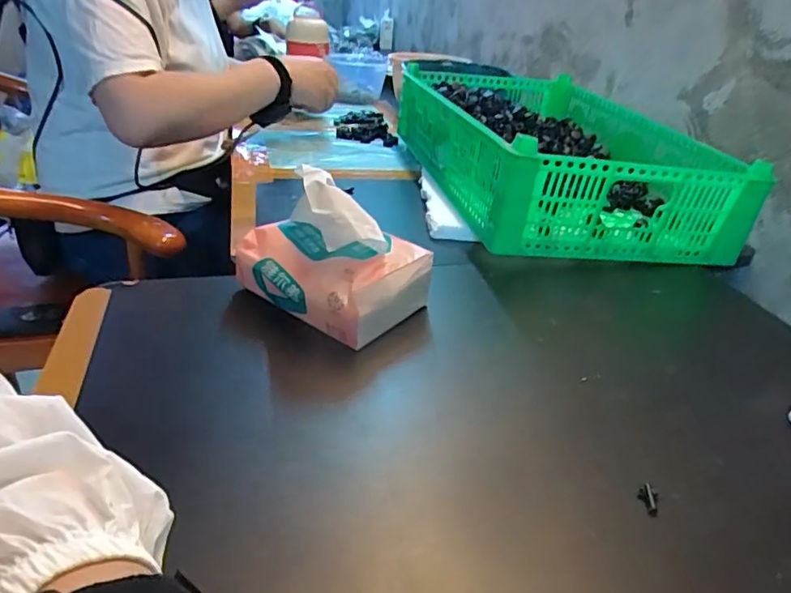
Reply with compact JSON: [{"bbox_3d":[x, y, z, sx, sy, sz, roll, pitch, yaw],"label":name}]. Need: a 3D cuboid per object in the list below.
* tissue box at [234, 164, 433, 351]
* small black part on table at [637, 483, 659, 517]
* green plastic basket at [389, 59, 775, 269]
[{"bbox_3d":[-0.053,-0.037,0.443,0.140,0.102,0.089,21,34,25],"label":"tissue box"},{"bbox_3d":[0.141,0.113,0.309,0.010,0.004,0.020,5,44,0],"label":"small black part on table"},{"bbox_3d":[0.196,-0.193,0.741,0.287,0.117,0.471,-3,31,-13],"label":"green plastic basket"}]

